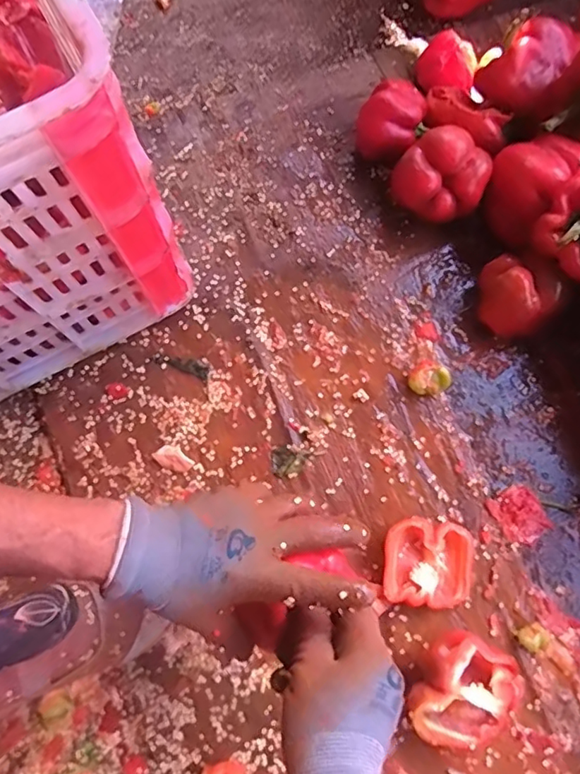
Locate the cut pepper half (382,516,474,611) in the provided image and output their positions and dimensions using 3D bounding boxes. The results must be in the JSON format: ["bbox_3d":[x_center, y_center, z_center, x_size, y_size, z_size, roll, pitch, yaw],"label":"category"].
[{"bbox_3d":[0.129,0.165,0.514,0.083,0.030,0.077,10,76,1],"label":"cut pepper half"}]

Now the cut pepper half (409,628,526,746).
[{"bbox_3d":[0.156,0.269,0.484,0.093,0.044,0.093,24,77,4],"label":"cut pepper half"}]

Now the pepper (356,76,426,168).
[{"bbox_3d":[0.109,-0.287,0.609,0.067,0.062,0.079,21,77,3],"label":"pepper"}]

